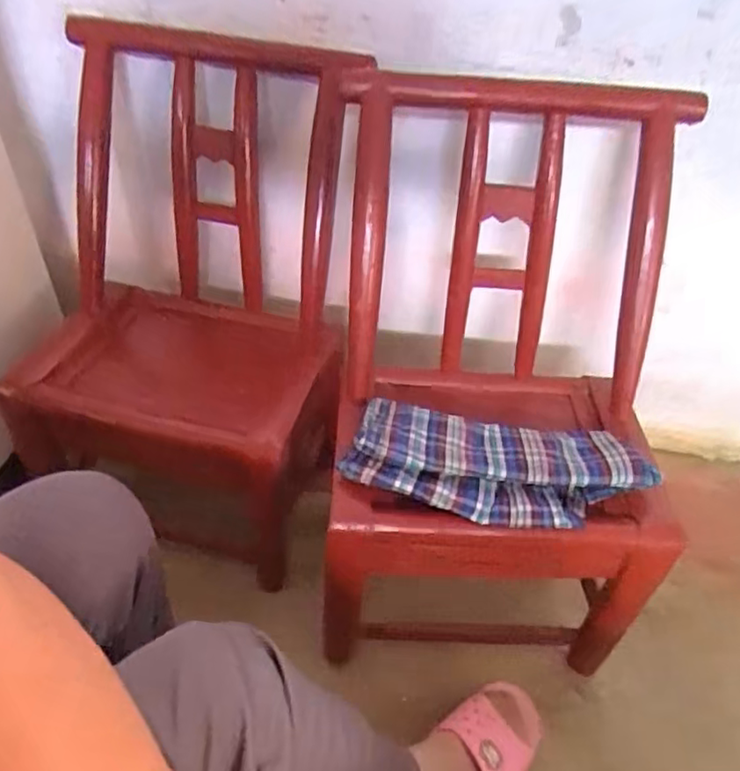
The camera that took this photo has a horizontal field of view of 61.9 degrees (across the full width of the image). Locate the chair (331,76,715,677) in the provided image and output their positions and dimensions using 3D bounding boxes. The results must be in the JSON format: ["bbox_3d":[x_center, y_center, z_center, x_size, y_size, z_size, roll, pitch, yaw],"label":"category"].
[{"bbox_3d":[0.145,-0.008,0.722,0.348,0.573,0.395,5,41,-3],"label":"chair"}]

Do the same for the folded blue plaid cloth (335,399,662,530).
[{"bbox_3d":[0.132,0.079,0.652,0.297,0.051,0.133,11,41,4],"label":"folded blue plaid cloth"}]

